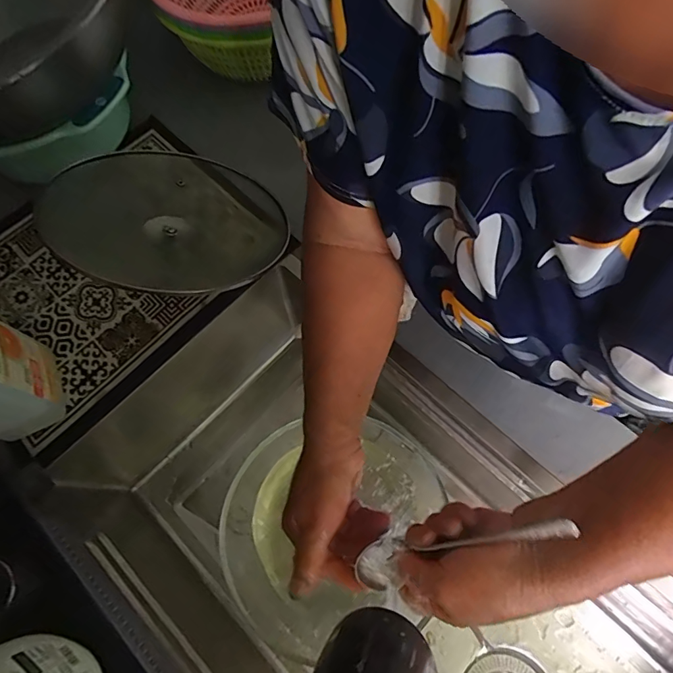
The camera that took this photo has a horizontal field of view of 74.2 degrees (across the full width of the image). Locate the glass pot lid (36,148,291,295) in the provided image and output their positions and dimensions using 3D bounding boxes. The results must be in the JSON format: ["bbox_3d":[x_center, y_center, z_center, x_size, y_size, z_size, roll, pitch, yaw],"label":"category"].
[{"bbox_3d":[-0.190,-0.132,0.513,0.245,0.037,0.241,11,47,-13],"label":"glass pot lid"}]

